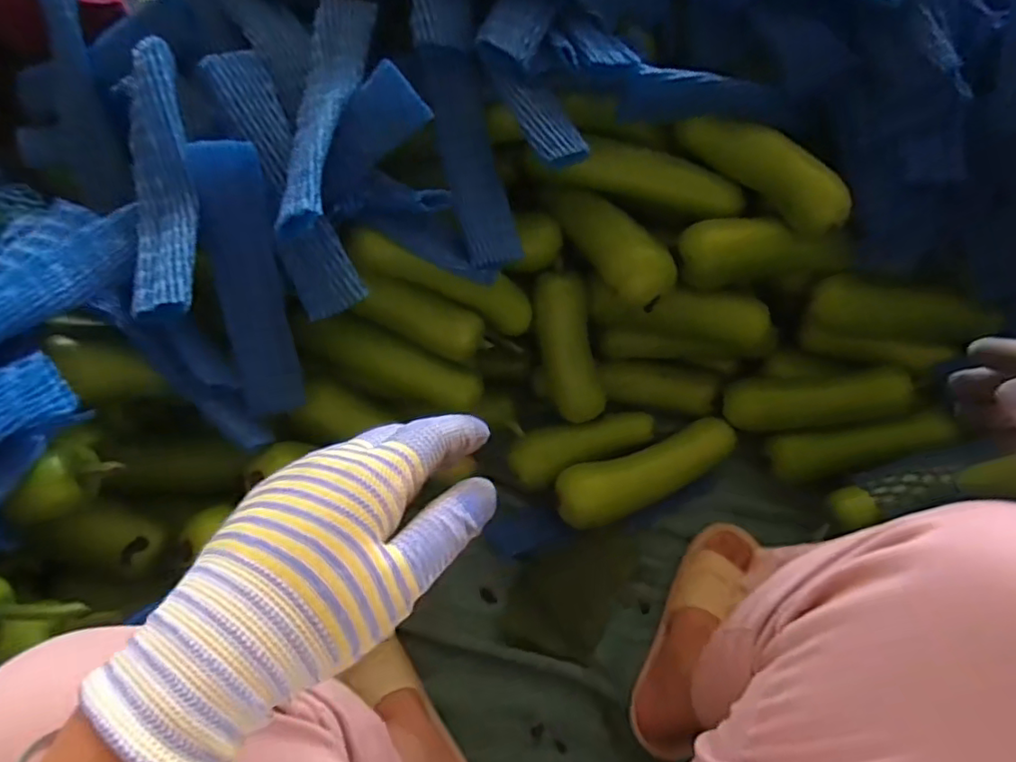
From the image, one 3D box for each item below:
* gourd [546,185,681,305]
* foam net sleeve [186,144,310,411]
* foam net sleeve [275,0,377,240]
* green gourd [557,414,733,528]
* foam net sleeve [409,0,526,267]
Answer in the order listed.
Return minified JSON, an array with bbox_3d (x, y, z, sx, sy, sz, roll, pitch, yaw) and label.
[{"bbox_3d":[0.118,-0.153,0.651,0.075,0.056,0.161,-27,67,-9],"label":"gourd"},{"bbox_3d":[-0.229,-0.083,0.525,0.053,0.239,0.014,-15,27,-27],"label":"foam net sleeve"},{"bbox_3d":[-0.154,-0.229,0.500,0.055,0.037,0.240,3,65,5],"label":"foam net sleeve"},{"bbox_3d":[0.168,0.111,0.699,0.229,0.071,0.072,-21,66,-7],"label":"green gourd"},{"bbox_3d":[-0.041,-0.243,0.552,0.056,0.030,0.266,-13,98,-3],"label":"foam net sleeve"}]

